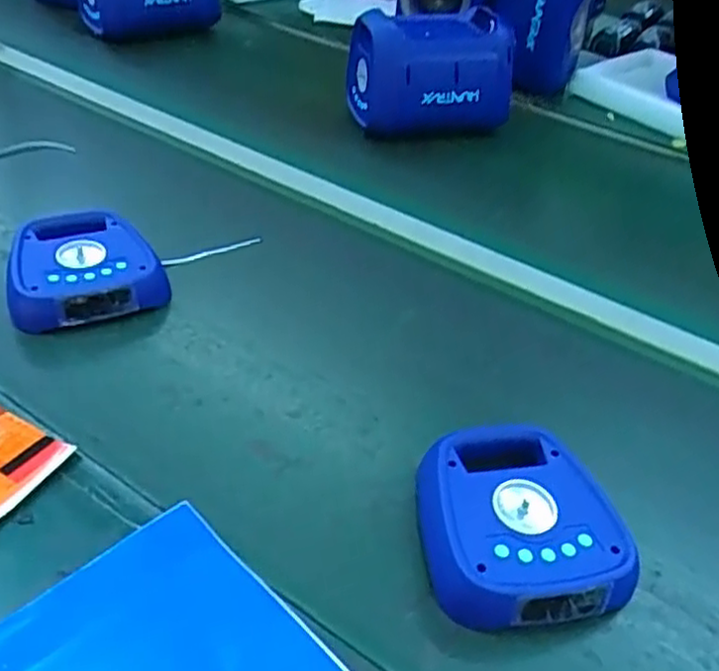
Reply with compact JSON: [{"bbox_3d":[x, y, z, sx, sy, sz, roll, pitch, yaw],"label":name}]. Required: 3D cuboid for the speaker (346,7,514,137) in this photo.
[{"bbox_3d":[0.102,-0.383,1.033,0.228,0.157,0.104,-3,42,-11],"label":"speaker"}]

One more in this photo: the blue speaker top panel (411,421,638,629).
[{"bbox_3d":[0.129,0.153,0.592,0.159,0.047,0.166,-2,42,-10],"label":"blue speaker top panel"}]

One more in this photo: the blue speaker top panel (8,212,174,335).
[{"bbox_3d":[-0.309,-0.080,0.799,0.167,0.064,0.150,-12,44,-20],"label":"blue speaker top panel"}]

